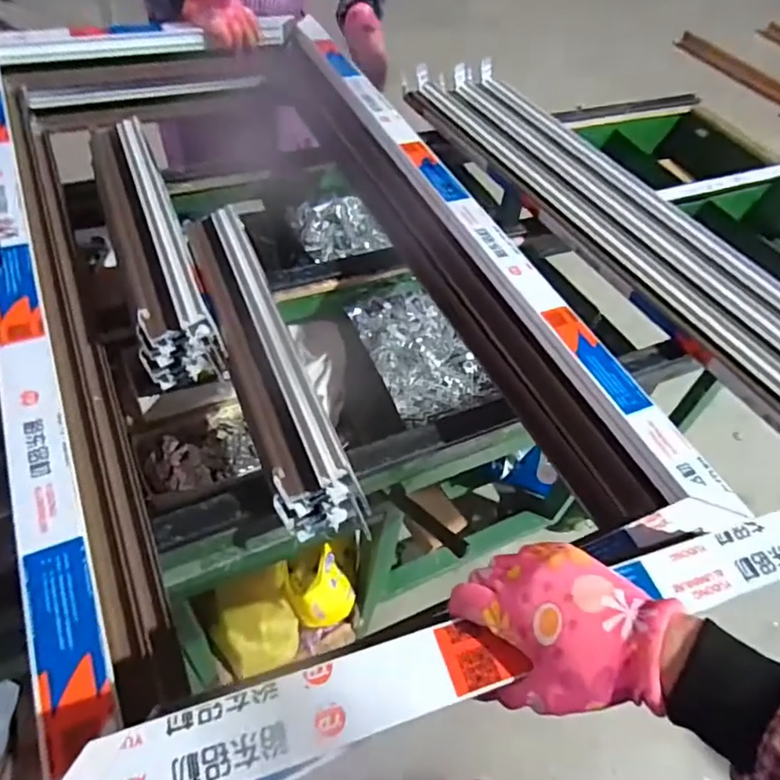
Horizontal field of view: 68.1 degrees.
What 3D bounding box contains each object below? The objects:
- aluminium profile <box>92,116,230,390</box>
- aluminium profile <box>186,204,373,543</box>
[{"bbox_3d":[-0.347,-0.218,0.831,0.098,0.084,0.501,-16,55,-18],"label":"aluminium profile"},{"bbox_3d":[-0.163,-0.054,0.736,0.097,0.065,0.522,-16,55,-18],"label":"aluminium profile"}]

